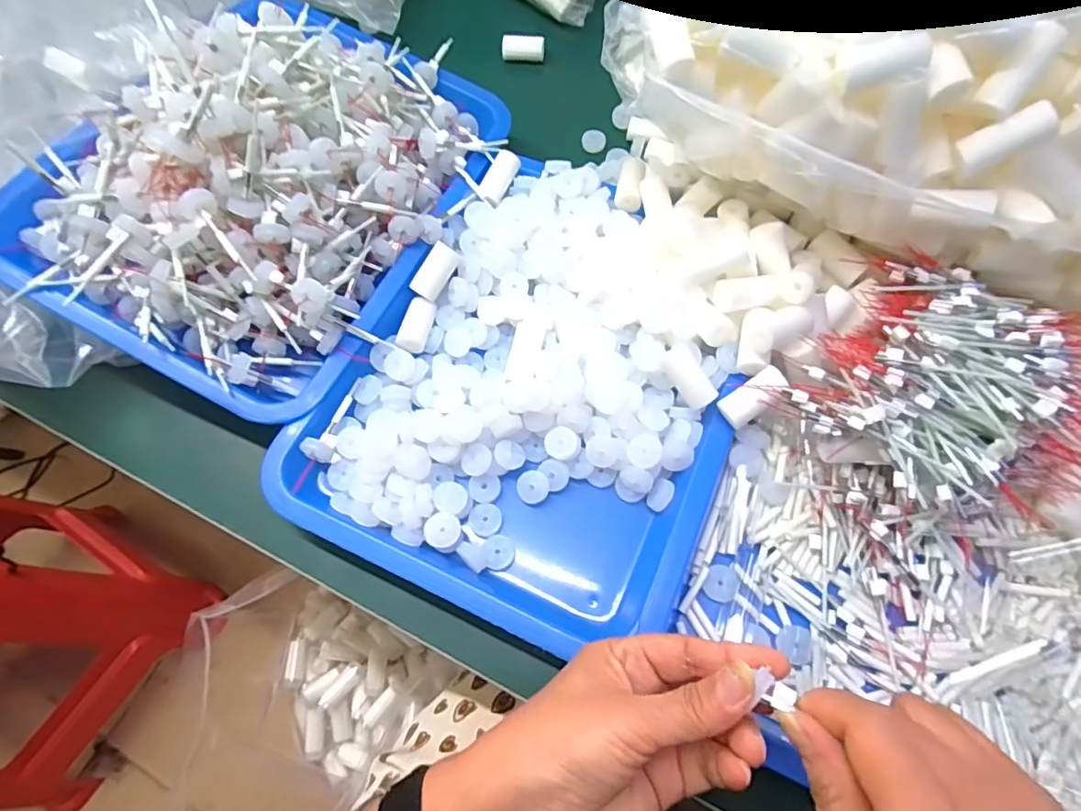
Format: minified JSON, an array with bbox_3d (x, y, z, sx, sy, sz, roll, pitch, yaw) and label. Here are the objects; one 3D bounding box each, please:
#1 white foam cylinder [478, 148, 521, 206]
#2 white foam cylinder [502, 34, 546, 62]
[{"bbox_3d":[-0.033,-0.178,0.435,0.020,0.014,0.046,22,68,11],"label":"white foam cylinder"},{"bbox_3d":[-0.016,-0.352,0.547,0.042,0.017,0.020,-4,66,0],"label":"white foam cylinder"}]

